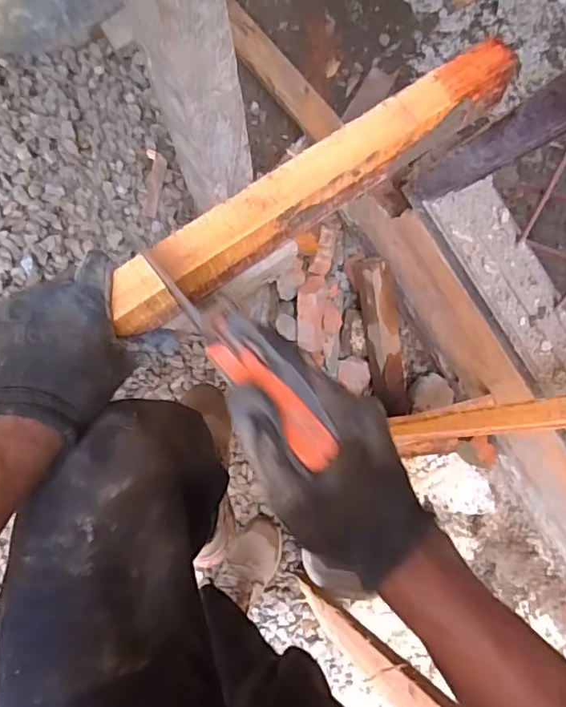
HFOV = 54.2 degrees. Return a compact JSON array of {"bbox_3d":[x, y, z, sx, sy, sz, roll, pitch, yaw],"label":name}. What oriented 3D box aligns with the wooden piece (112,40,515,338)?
[{"bbox_3d":[0.027,-0.136,0.443,0.362,0.039,0.049,-33,97,-6],"label":"wooden piece"}]

